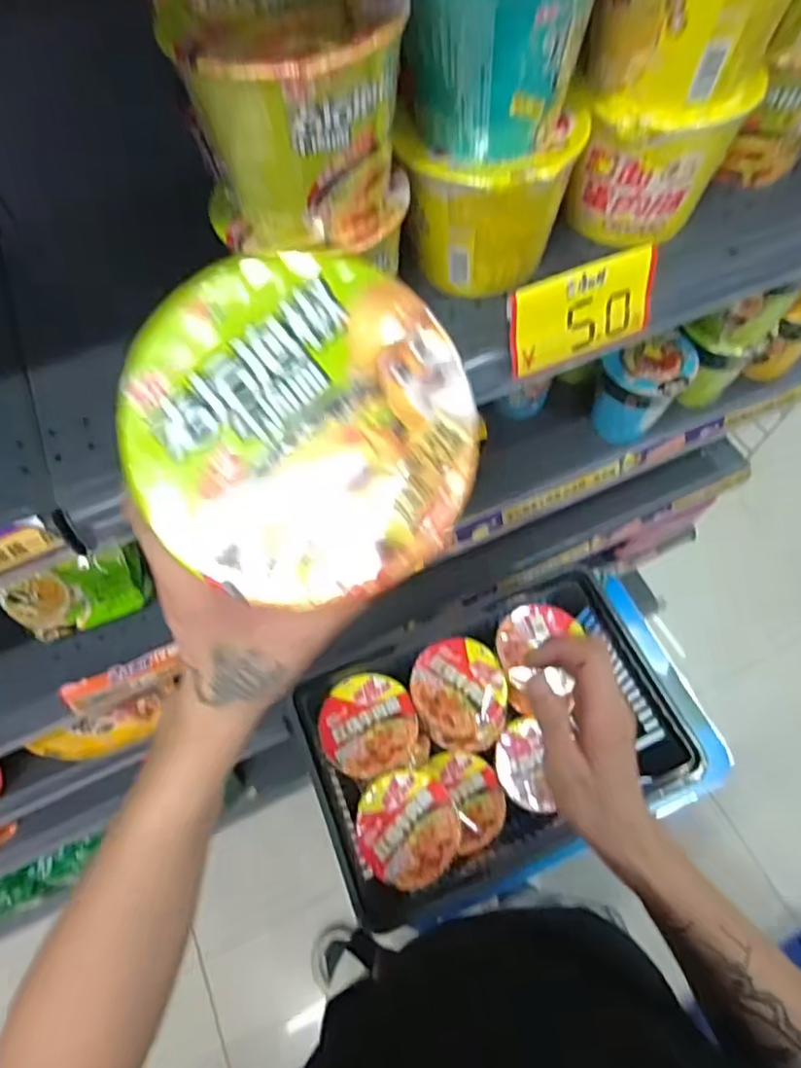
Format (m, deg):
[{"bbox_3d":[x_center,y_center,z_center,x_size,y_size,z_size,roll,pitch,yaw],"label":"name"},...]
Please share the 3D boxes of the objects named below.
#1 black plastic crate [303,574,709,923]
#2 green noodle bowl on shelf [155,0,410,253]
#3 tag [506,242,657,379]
[{"bbox_3d":[0.118,0.276,0.870,0.471,0.147,0.323,-24,64,-9],"label":"black plastic crate"},{"bbox_3d":[-0.058,-0.248,0.363,0.117,0.112,0.107,-1,63,2],"label":"green noodle bowl on shelf"},{"bbox_3d":[0.145,-0.176,0.488,0.127,0.075,0.006,-23,45,-8],"label":"tag"}]

